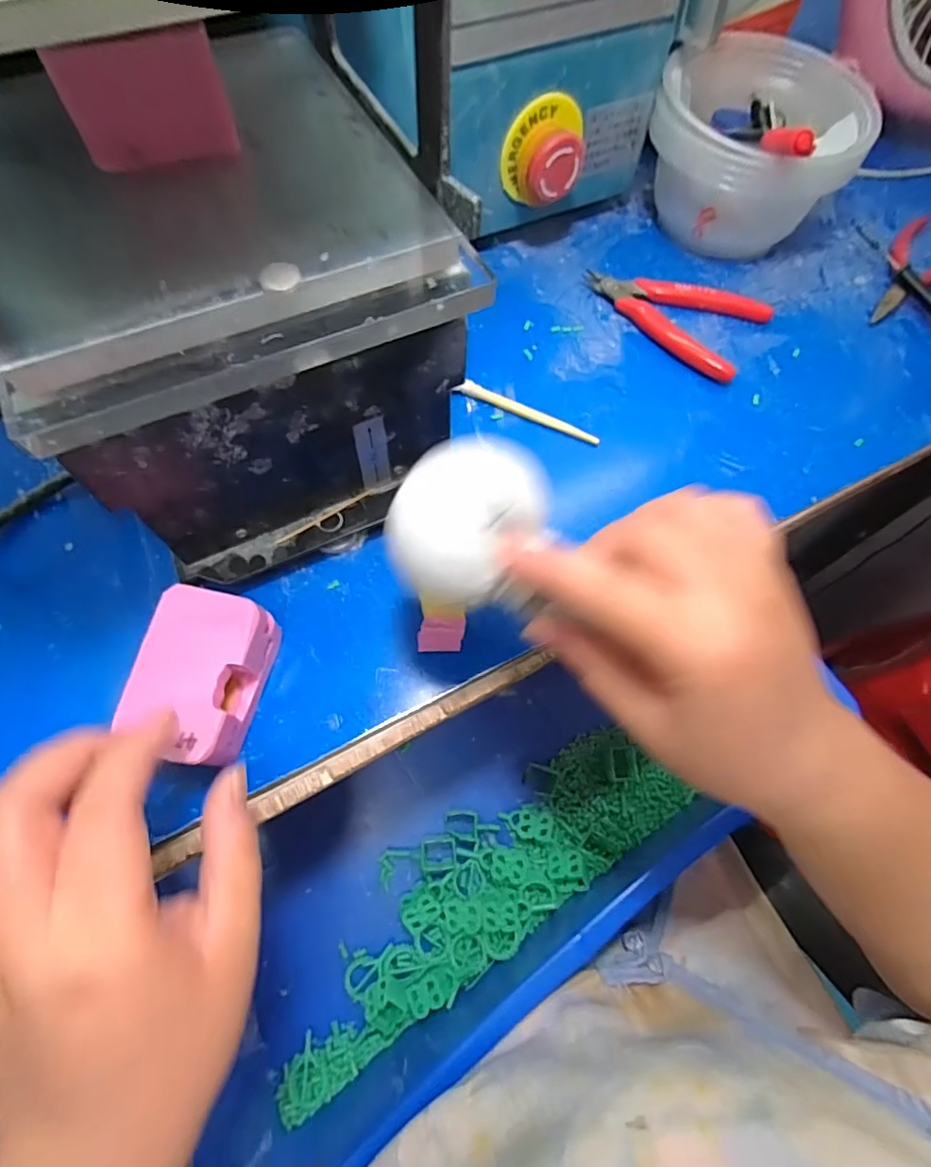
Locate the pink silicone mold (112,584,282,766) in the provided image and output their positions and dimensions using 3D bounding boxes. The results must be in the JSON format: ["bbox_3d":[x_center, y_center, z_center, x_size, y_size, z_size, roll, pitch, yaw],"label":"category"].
[{"bbox_3d":[-0.118,0.042,0.238,0.046,0.033,0.070,13,66,4],"label":"pink silicone mold"}]

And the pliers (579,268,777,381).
[{"bbox_3d":[0.145,-0.190,0.366,0.120,0.015,0.072,41,71,16],"label":"pliers"}]

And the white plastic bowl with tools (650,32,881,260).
[{"bbox_3d":[0.196,-0.294,0.371,0.114,0.092,0.120,0,66,-1],"label":"white plastic bowl with tools"}]

